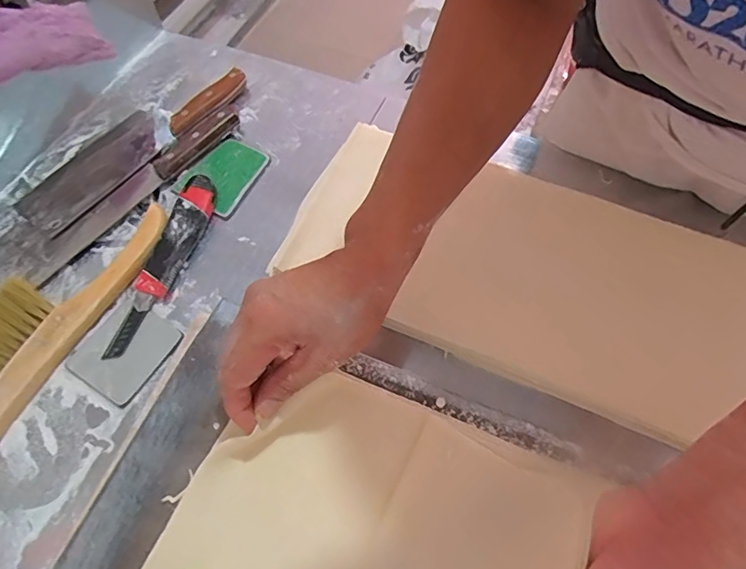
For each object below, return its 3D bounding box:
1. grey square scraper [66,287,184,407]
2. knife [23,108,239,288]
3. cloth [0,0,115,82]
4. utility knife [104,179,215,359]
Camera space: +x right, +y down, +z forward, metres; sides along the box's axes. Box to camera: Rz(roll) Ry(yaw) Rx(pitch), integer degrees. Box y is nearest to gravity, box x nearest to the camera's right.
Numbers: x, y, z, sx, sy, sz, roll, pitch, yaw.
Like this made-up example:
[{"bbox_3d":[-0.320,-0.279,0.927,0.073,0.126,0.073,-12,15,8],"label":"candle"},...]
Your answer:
[{"bbox_3d":[-0.235,0.060,0.451,0.081,0.005,0.087,29,65,13],"label":"grey square scraper"},{"bbox_3d":[-0.263,-0.110,0.533,0.036,0.018,0.284,35,67,16],"label":"knife"},{"bbox_3d":[-0.374,-0.260,0.517,0.075,0.046,0.163,32,52,15],"label":"cloth"},{"bbox_3d":[-0.213,-0.025,0.482,0.036,0.024,0.206,15,63,7],"label":"utility knife"}]

